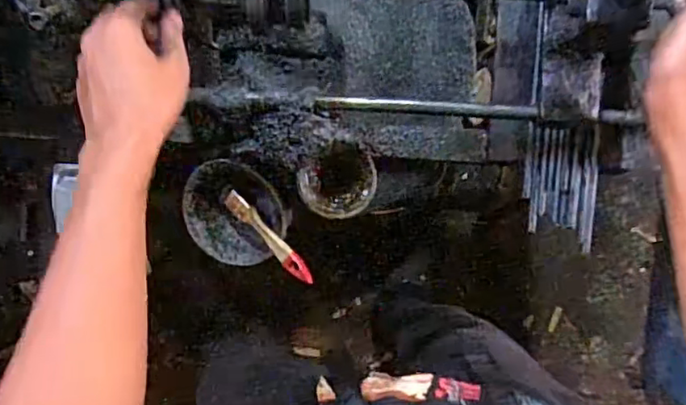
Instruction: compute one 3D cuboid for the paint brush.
[{"bbox_3d":[-0.087,0.039,0.689,0.022,0.015,0.144,-47,70,1],"label":"paint brush"}]

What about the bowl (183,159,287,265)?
[{"bbox_3d":[-0.130,0.013,0.711,0.126,0.032,0.104,40,92,1],"label":"bowl"}]

